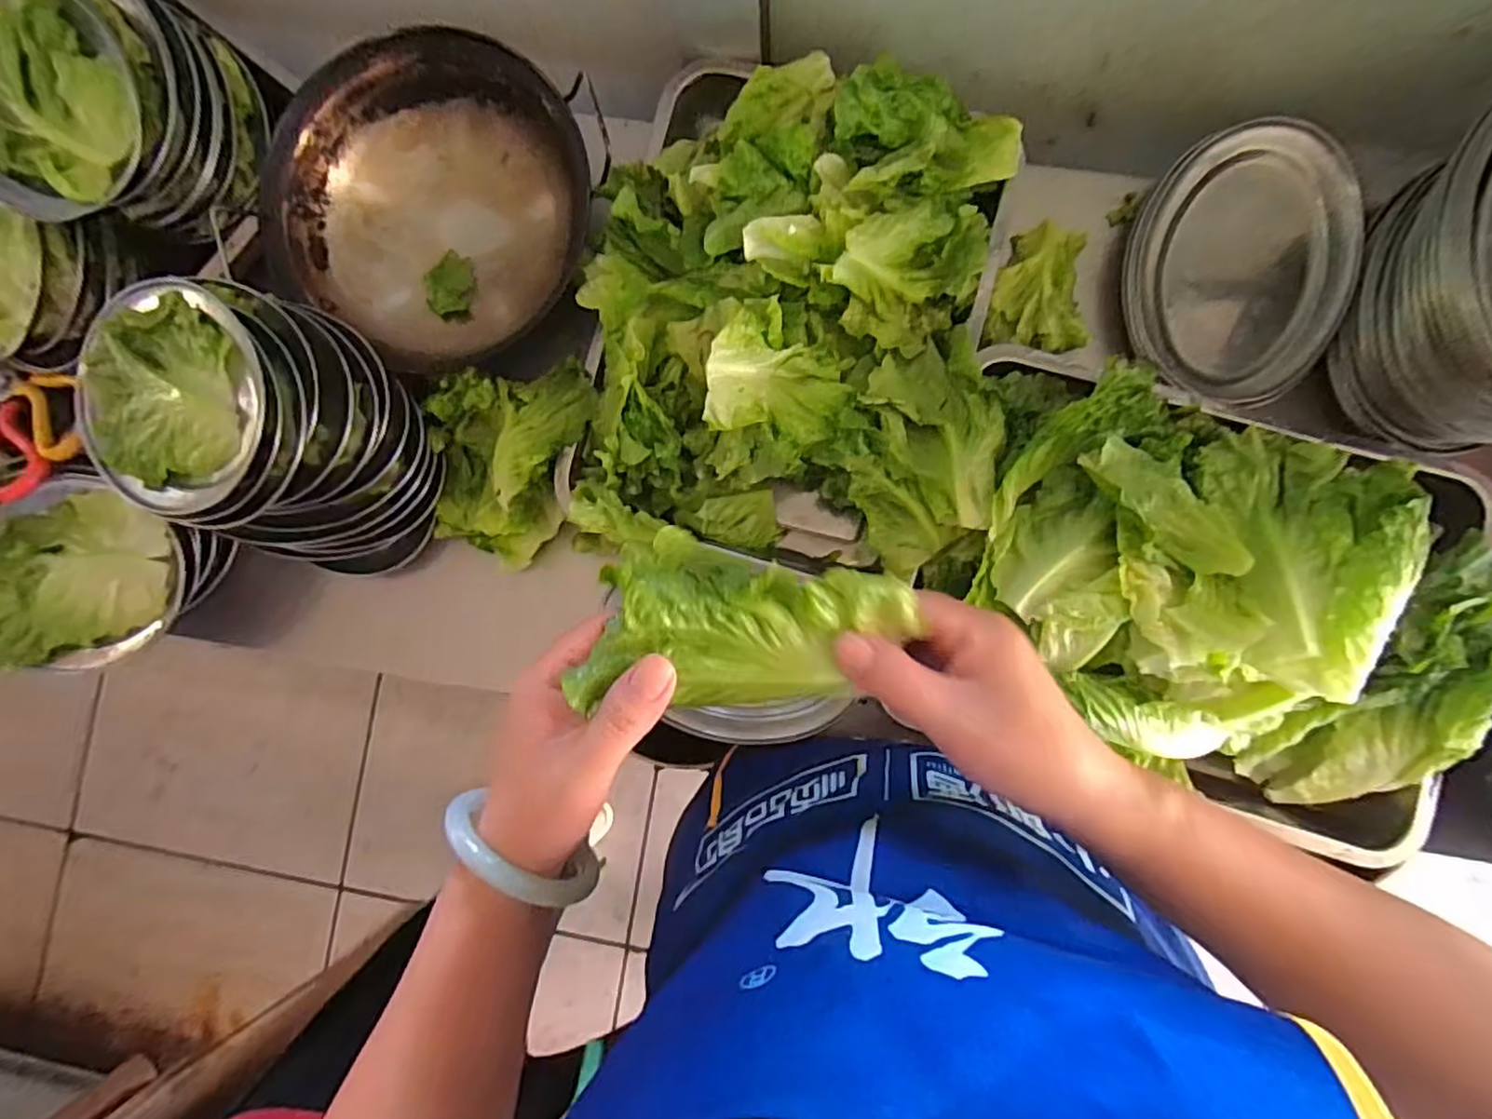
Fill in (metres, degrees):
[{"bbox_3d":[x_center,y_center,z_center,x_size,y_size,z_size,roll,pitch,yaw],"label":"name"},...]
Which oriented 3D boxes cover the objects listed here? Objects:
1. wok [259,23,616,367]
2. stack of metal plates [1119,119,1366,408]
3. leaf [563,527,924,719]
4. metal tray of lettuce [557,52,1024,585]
[{"bbox_3d":[-0.248,-0.284,0.530,0.243,0.076,0.237,0,87,3],"label":"wok"},{"bbox_3d":[0.376,-0.219,0.499,0.154,0.030,0.191,9,101,14],"label":"stack of metal plates"},{"bbox_3d":[0.001,0.031,0.288,0.139,0.041,0.077,3,88,3],"label":"leaf"},{"bbox_3d":[0.035,-0.185,0.497,0.312,0.110,0.381,9,88,4],"label":"metal tray of lettuce"}]

